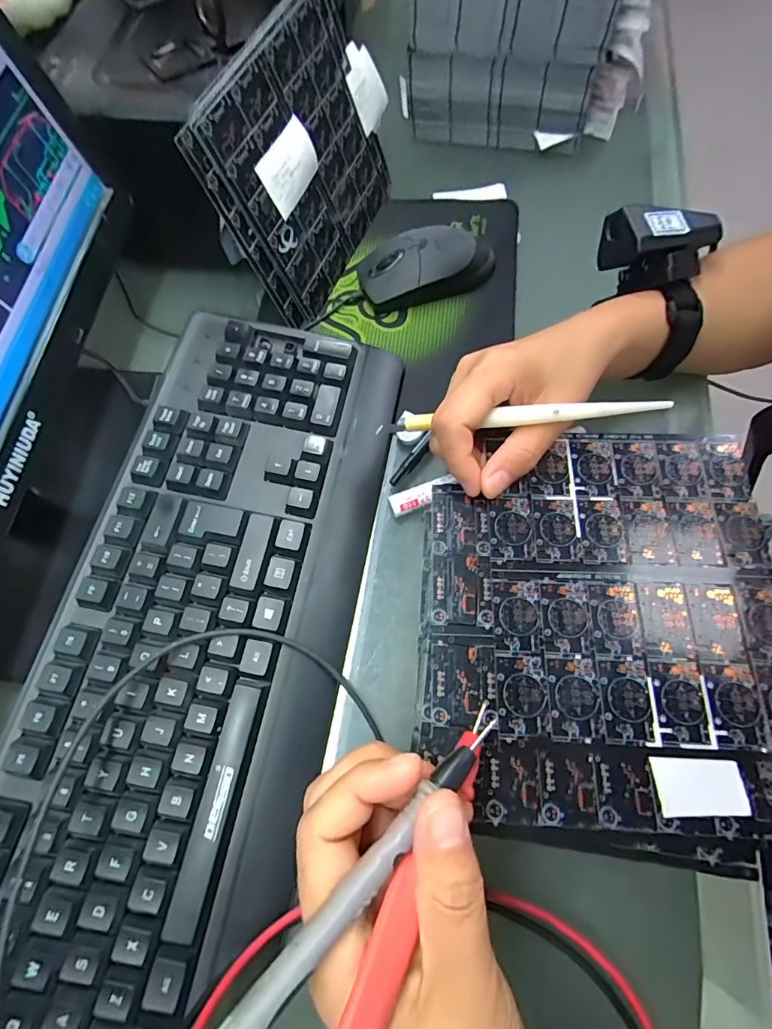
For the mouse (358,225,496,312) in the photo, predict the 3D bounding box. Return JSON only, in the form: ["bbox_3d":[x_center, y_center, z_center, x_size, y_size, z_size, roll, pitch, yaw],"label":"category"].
[{"bbox_3d":[0.034,-0.202,0.382,0.113,0.037,0.064,-1,67,2],"label":"mouse"}]

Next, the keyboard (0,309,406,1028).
[{"bbox_3d":[-0.102,0.062,0.277,0.153,0.042,0.419,9,68,6],"label":"keyboard"}]

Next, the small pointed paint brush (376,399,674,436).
[{"bbox_3d":[0.069,-0.052,0.253,0.152,0.011,0.008,-2,67,11],"label":"small pointed paint brush"}]

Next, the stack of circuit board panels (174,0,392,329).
[{"bbox_3d":[-0.058,-0.267,0.359,0.013,0.146,0.205,12,67,28],"label":"stack of circuit board panels"}]

